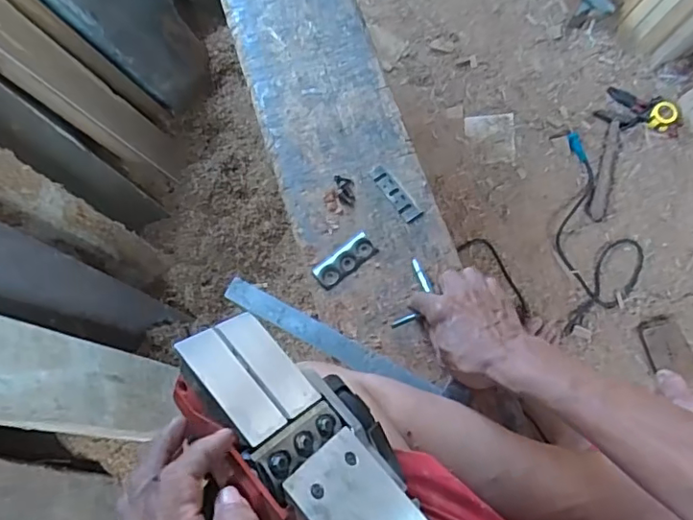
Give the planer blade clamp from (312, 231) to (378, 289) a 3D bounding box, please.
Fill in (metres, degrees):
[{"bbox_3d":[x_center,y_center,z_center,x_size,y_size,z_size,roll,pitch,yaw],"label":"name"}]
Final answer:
[{"bbox_3d":[-0.002,0.000,0.651,0.078,0.008,0.033,-36,75,-8],"label":"planer blade clamp"}]

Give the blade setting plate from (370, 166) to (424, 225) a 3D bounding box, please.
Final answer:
[{"bbox_3d":[0.061,-0.082,0.669,0.022,0.004,0.085,-34,75,-8],"label":"blade setting plate"}]

